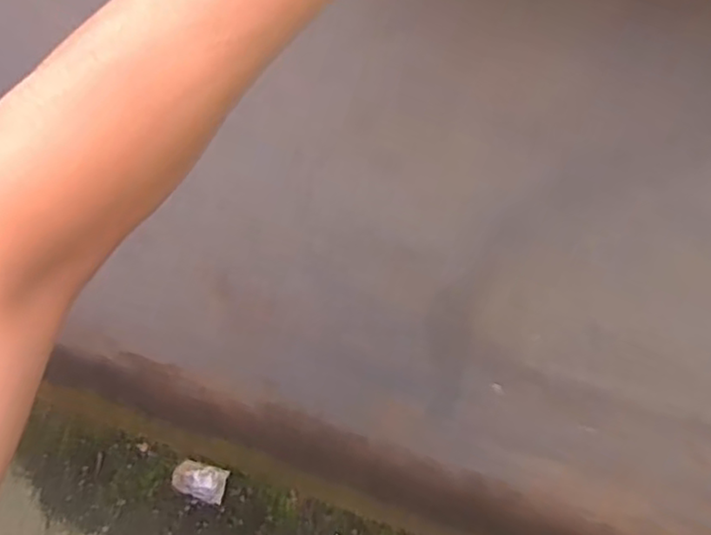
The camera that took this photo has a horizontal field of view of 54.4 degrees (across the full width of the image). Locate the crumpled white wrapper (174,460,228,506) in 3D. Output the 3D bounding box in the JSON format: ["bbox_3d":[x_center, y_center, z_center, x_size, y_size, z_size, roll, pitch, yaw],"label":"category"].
[{"bbox_3d":[-0.350,0.481,1.560,0.123,0.018,0.079,15,59,5],"label":"crumpled white wrapper"}]

